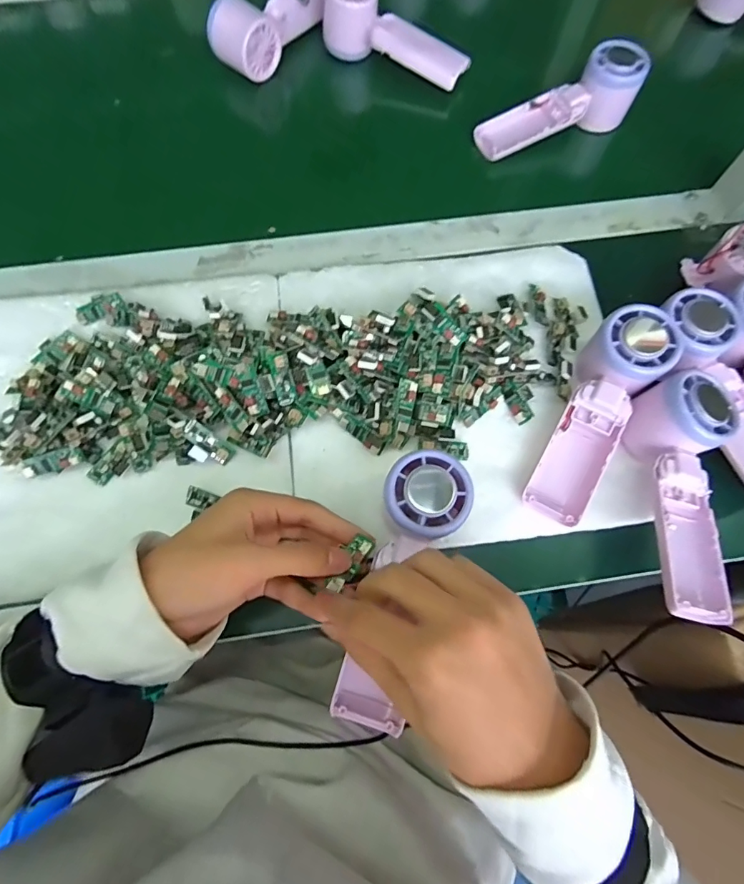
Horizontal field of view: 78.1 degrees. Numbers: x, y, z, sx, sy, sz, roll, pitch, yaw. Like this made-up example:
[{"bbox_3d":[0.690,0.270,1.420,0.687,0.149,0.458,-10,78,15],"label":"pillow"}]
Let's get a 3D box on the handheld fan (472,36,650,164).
[{"bbox_3d":[0.186,-0.332,0.463,0.163,0.051,0.051,-21,72,8],"label":"handheld fan"}]

